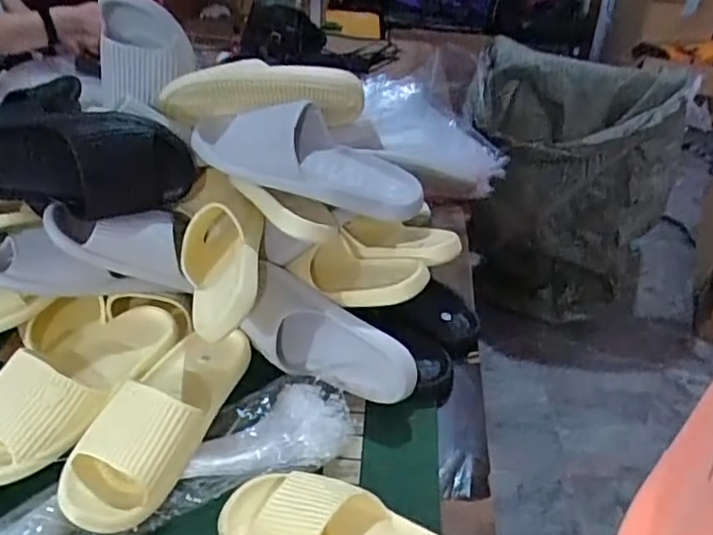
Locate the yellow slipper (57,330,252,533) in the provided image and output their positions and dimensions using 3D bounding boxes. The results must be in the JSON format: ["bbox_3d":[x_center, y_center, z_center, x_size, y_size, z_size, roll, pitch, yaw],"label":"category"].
[{"bbox_3d":[-0.203,0.150,0.618,0.102,0.065,0.248,12,38,10],"label":"yellow slipper"}]

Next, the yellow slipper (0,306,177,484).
[{"bbox_3d":[-0.305,0.123,0.642,0.105,0.063,0.260,24,41,24],"label":"yellow slipper"}]

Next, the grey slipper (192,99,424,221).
[{"bbox_3d":[-0.067,-0.134,0.702,0.285,0.082,0.115,13,38,11],"label":"grey slipper"}]

